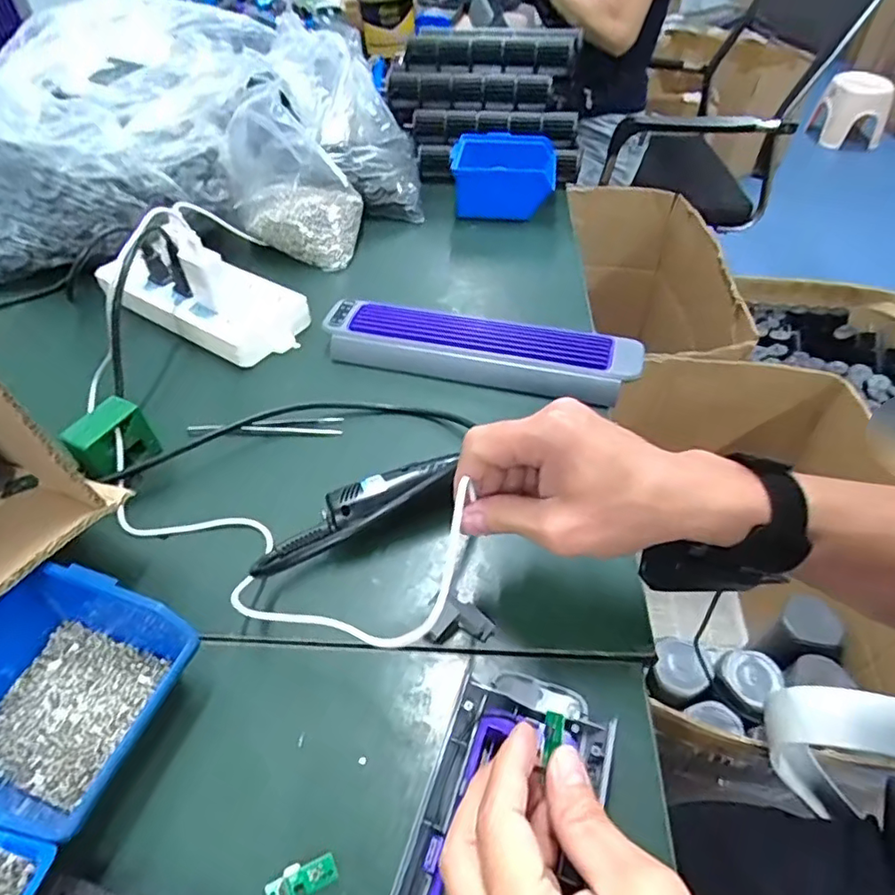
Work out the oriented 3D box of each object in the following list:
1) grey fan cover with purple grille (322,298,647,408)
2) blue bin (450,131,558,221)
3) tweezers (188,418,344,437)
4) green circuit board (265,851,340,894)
[{"bbox_3d":[0.029,-0.094,0.543,0.286,0.027,0.069,11,49,11],"label":"grey fan cover with purple grille"},{"bbox_3d":[0.074,-0.357,0.769,0.133,0.075,0.122,8,48,8],"label":"blue bin"},{"bbox_3d":[-0.155,-0.016,0.494,0.129,0.006,0.019,-1,47,1],"label":"tweezers"},{"bbox_3d":[-0.072,0.213,0.285,0.034,0.004,0.015,-19,50,-15],"label":"green circuit board"}]

